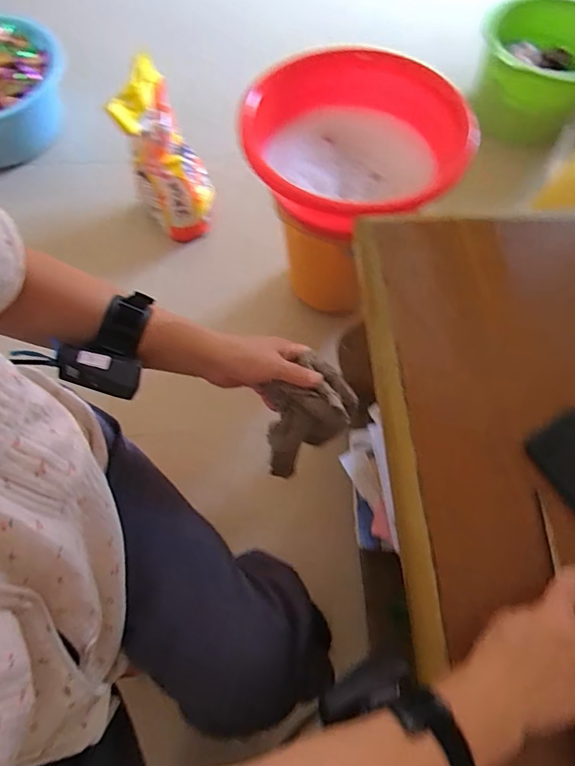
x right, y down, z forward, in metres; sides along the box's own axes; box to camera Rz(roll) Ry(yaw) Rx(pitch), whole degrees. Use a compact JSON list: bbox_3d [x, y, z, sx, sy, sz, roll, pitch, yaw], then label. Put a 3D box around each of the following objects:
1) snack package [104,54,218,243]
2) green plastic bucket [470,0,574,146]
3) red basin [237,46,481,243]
[{"bbox_3d":[-0.281,-0.524,1.089,0.166,0.381,0.126,-25,33,-11],"label":"snack package"},{"bbox_3d":[0.701,-0.873,1.295,0.342,0.194,0.373,0,67,0],"label":"green plastic bucket"},{"bbox_3d":[0.094,-0.413,0.786,0.373,0.140,0.362,0,67,0],"label":"red basin"}]

